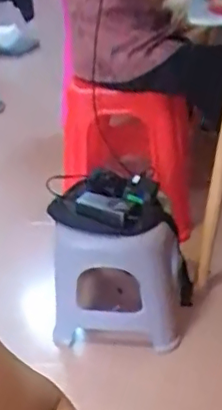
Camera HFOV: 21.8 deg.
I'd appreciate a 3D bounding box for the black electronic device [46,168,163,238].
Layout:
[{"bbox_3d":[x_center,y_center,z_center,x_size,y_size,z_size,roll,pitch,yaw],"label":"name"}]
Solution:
[{"bbox_3d":[-0.013,-0.005,1.323,0.271,0.069,0.143,8,34,20],"label":"black electronic device"}]

